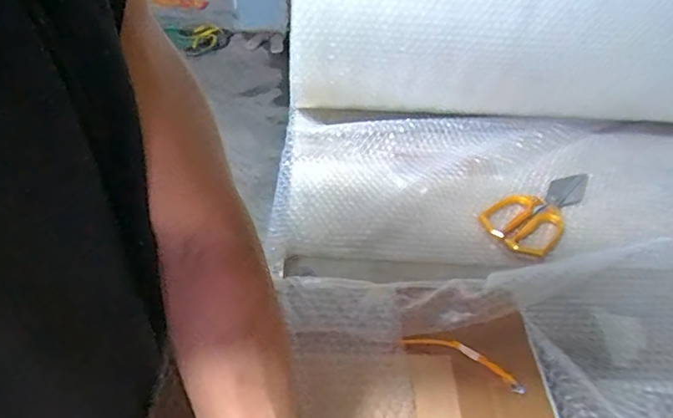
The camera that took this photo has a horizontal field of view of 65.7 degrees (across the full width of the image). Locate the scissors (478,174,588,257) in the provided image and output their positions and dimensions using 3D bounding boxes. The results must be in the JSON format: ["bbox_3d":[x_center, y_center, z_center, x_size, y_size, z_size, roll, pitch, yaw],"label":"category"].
[{"bbox_3d":[0.298,-0.003,0.755,0.210,0.022,0.104,-30,51,-34],"label":"scissors"}]

